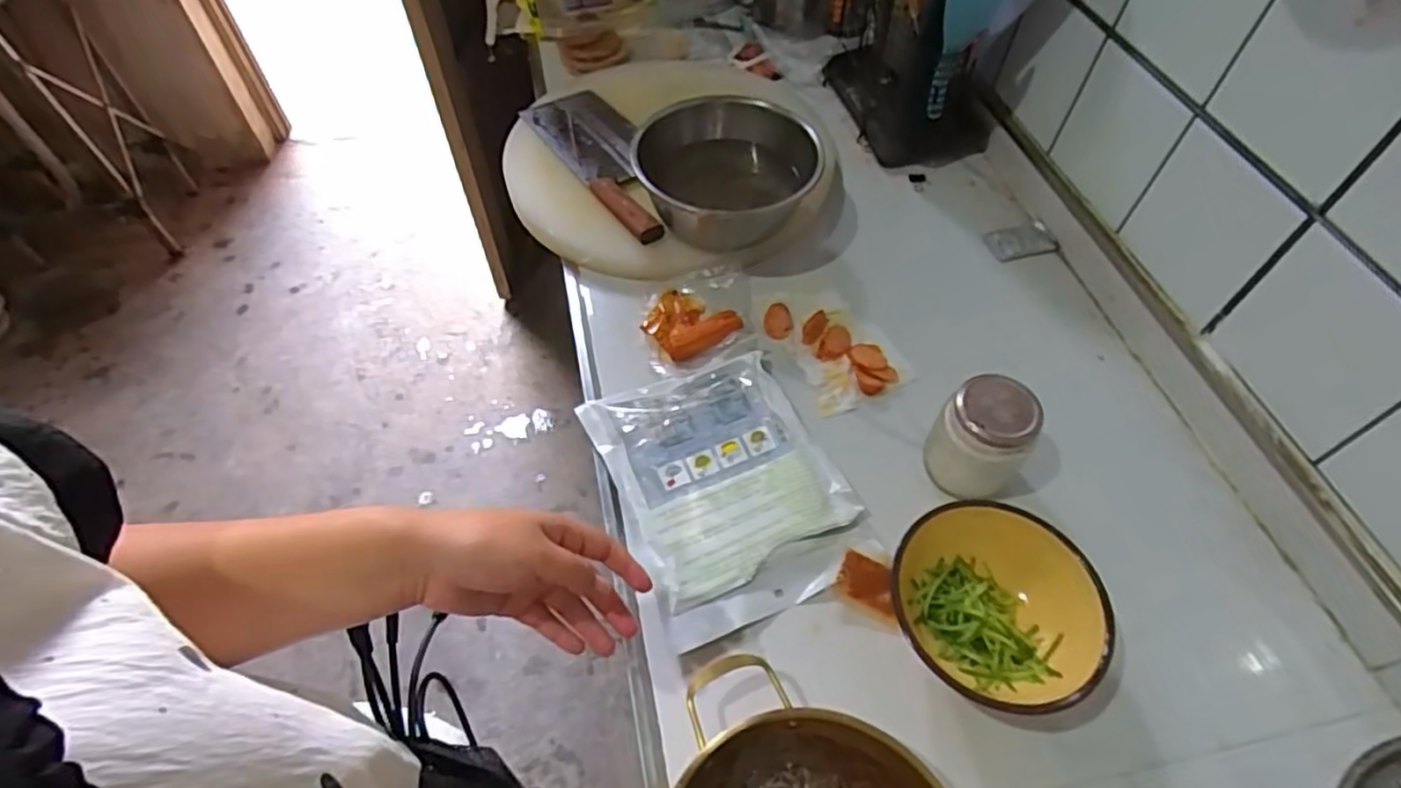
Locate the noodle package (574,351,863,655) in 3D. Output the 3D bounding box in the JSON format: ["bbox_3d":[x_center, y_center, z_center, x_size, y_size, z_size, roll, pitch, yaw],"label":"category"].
[{"bbox_3d":[0.020,0.078,0.686,0.207,0.032,0.280,-20,58,-14],"label":"noodle package"}]

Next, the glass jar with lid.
[{"bbox_3d":[0.261,0.044,0.657,0.079,0.113,0.073,0,55,-1],"label":"glass jar with lid"}]

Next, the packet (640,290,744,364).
[{"bbox_3d":[-0.013,-0.078,0.805,0.102,0.030,0.082,34,61,20],"label":"packet"}]

